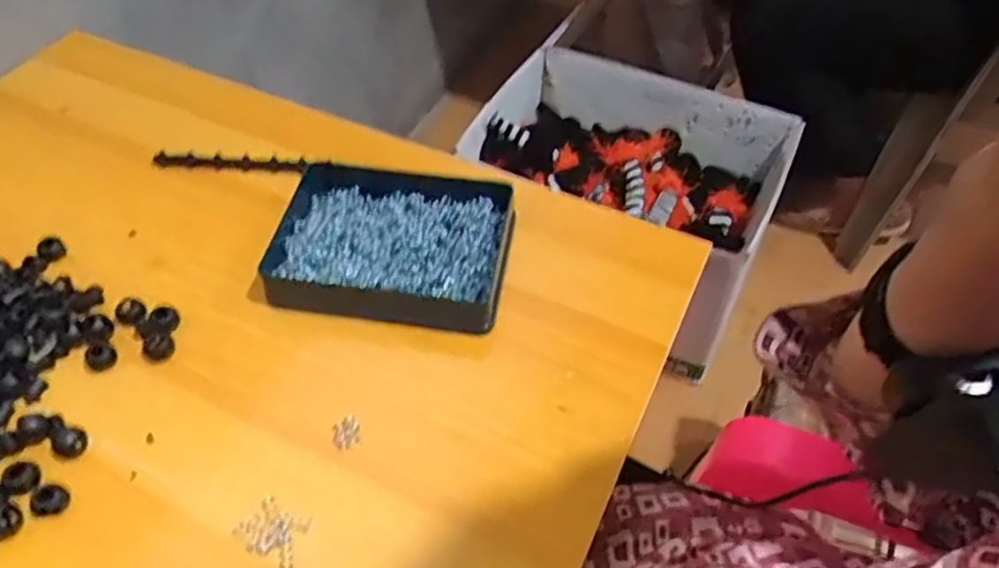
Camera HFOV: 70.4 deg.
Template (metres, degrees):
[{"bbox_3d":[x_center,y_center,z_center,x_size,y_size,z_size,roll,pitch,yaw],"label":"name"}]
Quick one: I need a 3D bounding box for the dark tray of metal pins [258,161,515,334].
[{"bbox_3d":[-0.070,-0.028,0.470,0.150,0.026,0.117,7,52,5],"label":"dark tray of metal pins"}]

